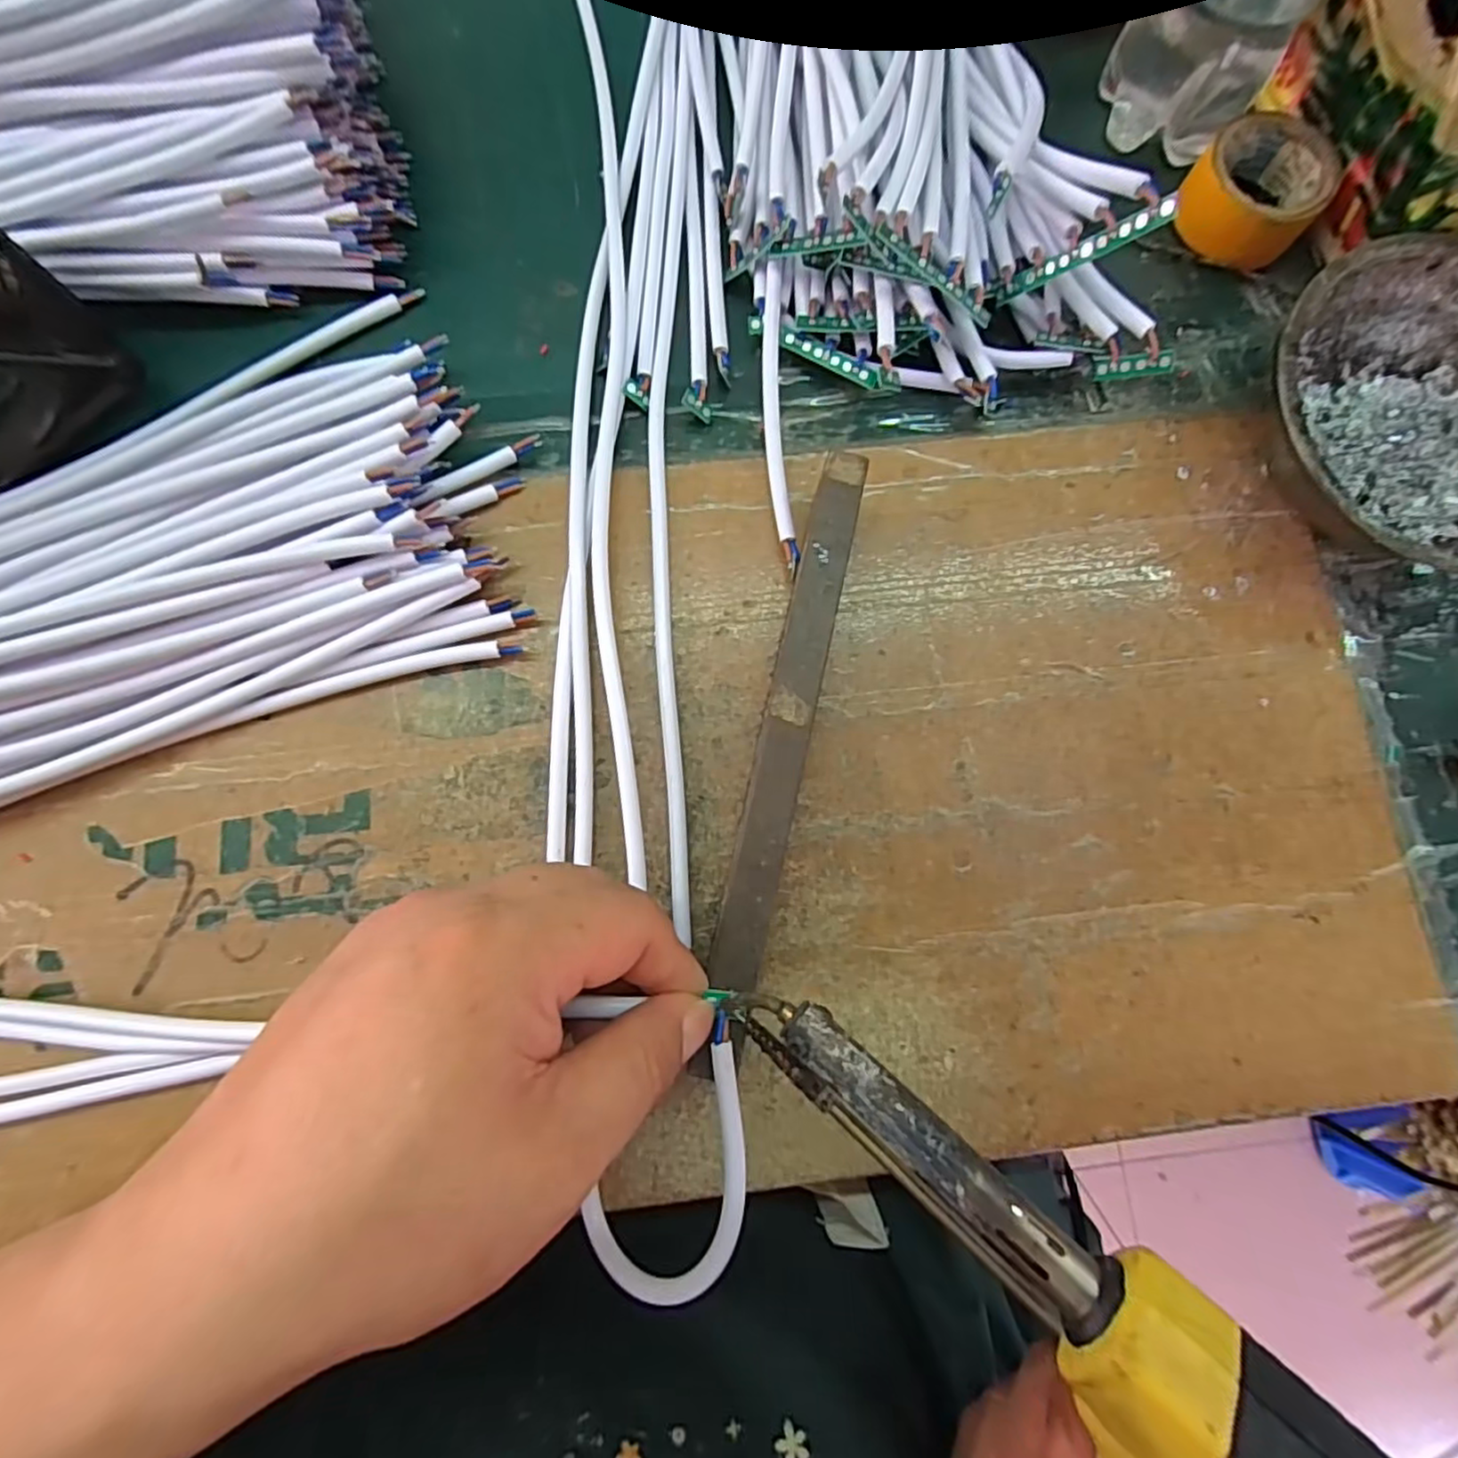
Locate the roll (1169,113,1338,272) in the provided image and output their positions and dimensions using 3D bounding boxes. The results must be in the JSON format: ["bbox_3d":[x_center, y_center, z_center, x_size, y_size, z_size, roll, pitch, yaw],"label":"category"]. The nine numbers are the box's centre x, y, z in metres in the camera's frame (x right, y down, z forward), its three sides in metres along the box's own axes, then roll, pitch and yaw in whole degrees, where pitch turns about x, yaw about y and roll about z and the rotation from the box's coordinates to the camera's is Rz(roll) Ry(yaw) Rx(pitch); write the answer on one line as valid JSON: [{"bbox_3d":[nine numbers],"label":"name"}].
[{"bbox_3d":[0.220,-0.224,0.283,0.051,0.025,0.053,0,80,-1],"label":"roll"}]

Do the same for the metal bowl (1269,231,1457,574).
[{"bbox_3d":[0.255,-0.112,0.253,0.123,0.041,0.121,0,80,-1],"label":"metal bowl"}]

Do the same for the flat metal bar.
[{"bbox_3d":[0.018,0.002,0.216,0.016,0.007,0.199,14,79,-1],"label":"flat metal bar"}]

